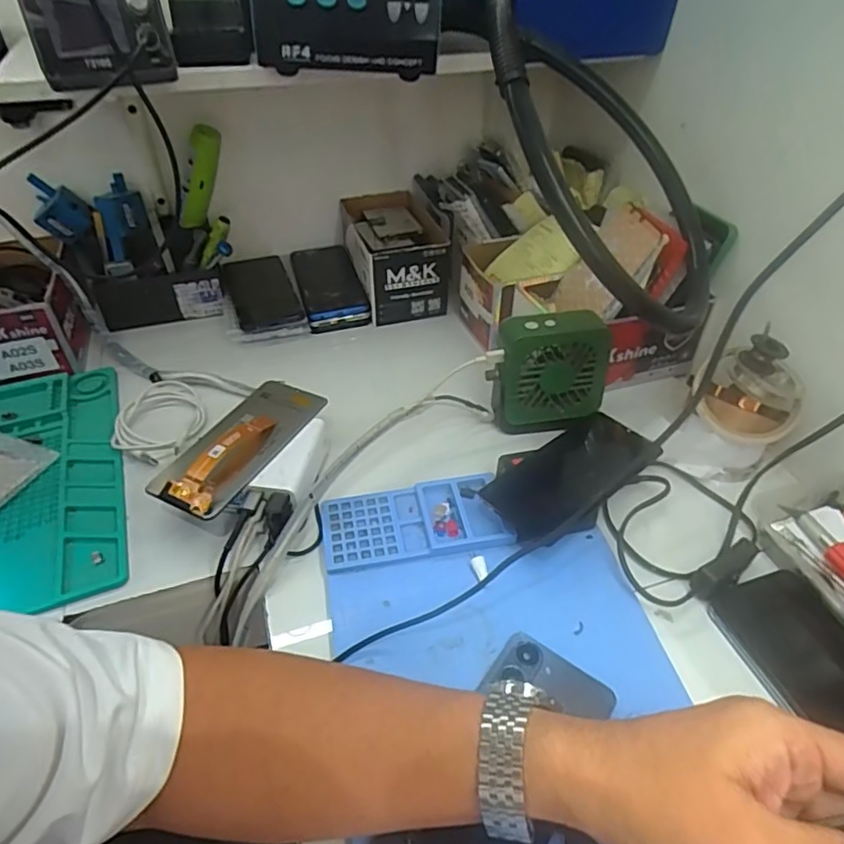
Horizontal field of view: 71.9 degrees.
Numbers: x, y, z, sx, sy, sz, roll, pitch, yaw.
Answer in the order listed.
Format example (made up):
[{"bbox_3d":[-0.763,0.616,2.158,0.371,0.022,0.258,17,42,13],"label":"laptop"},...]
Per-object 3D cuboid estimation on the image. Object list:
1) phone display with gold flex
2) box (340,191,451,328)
[{"bbox_3d":[-0.150,0.013,0.487,0.070,0.016,0.150,21,45,18],"label":"phone display with gold flex"},{"bbox_3d":[-0.033,-0.222,0.739,0.114,0.079,0.190,-10,44,-8],"label":"box"}]

